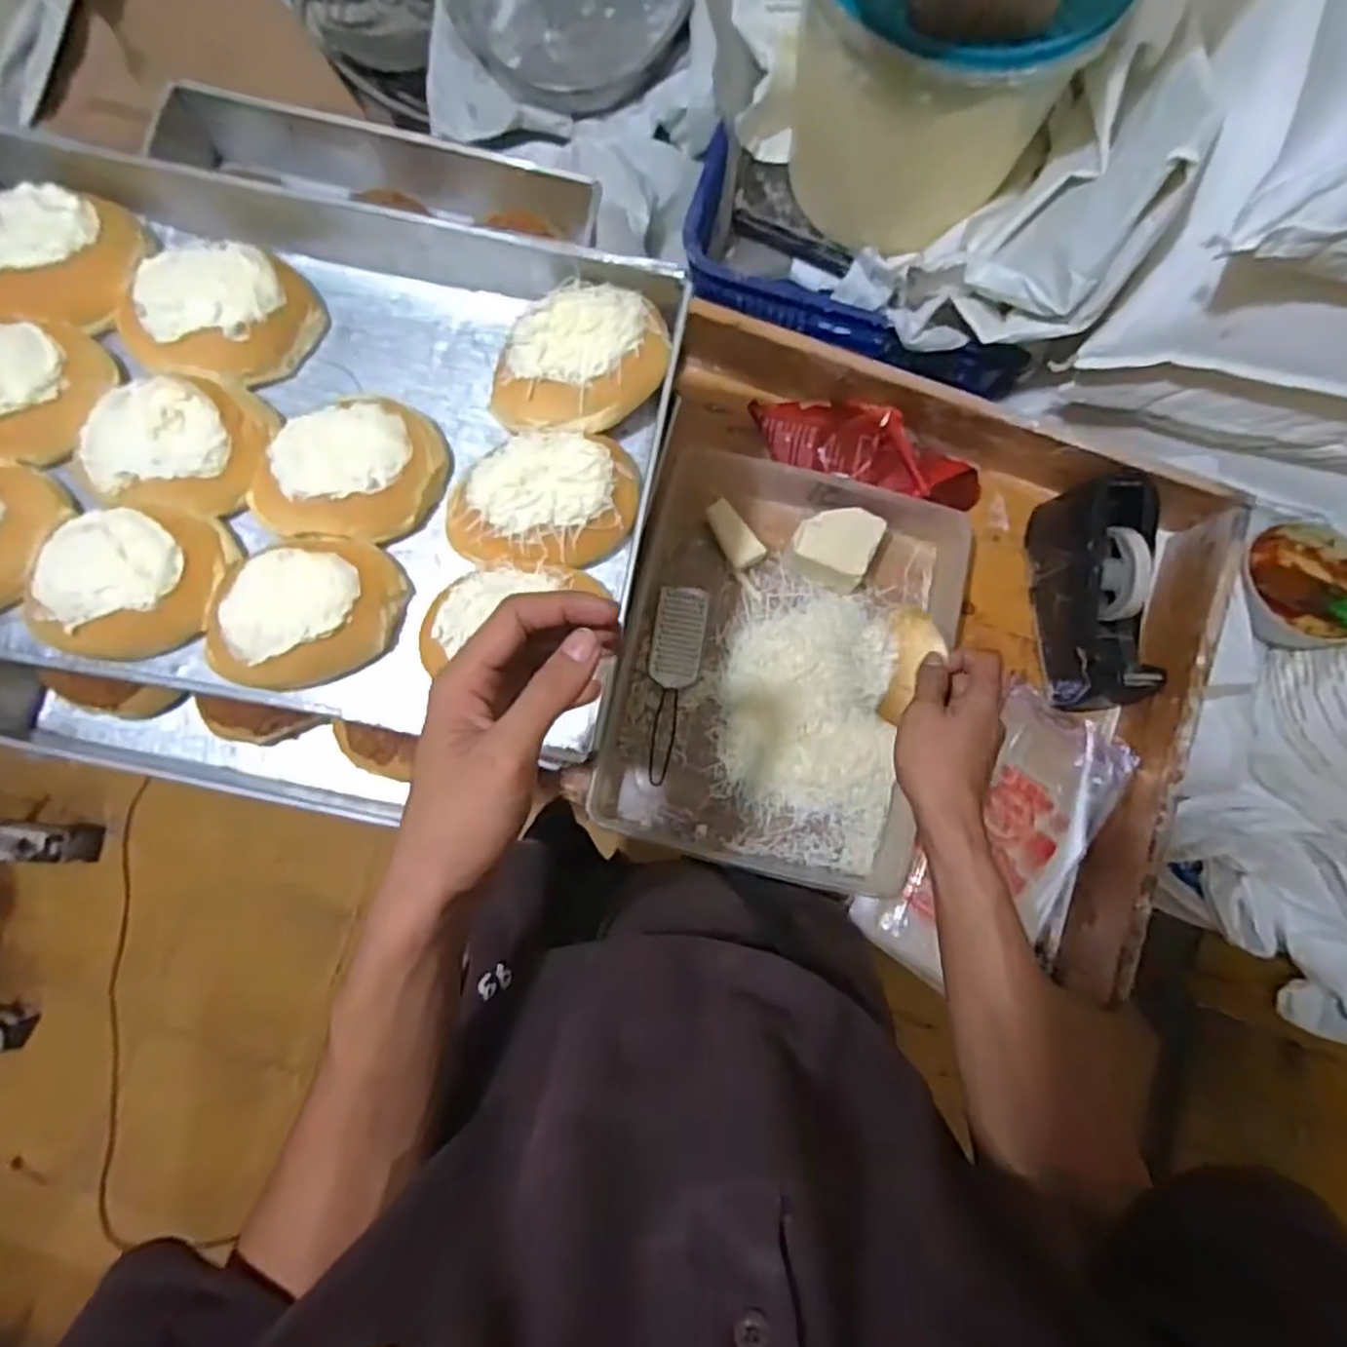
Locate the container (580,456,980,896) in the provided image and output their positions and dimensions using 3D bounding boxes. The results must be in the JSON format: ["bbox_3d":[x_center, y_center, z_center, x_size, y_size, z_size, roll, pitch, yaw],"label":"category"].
[{"bbox_3d":[0.101,-0.004,0.715,0.296,0.068,0.361,13,83,0],"label":"container"}]

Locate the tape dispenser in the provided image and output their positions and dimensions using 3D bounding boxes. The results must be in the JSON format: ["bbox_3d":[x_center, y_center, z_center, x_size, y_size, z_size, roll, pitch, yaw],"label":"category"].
[{"bbox_3d":[0.391,-0.072,0.698,0.067,0.110,0.203,-1,83,-1],"label":"tape dispenser"}]

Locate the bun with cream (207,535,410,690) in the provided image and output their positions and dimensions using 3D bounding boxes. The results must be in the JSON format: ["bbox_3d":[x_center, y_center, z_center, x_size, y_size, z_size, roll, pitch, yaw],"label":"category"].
[{"bbox_3d":[-0.248,-0.043,0.503,0.131,0.041,0.098,-15,84,-3],"label":"bun with cream"}]

